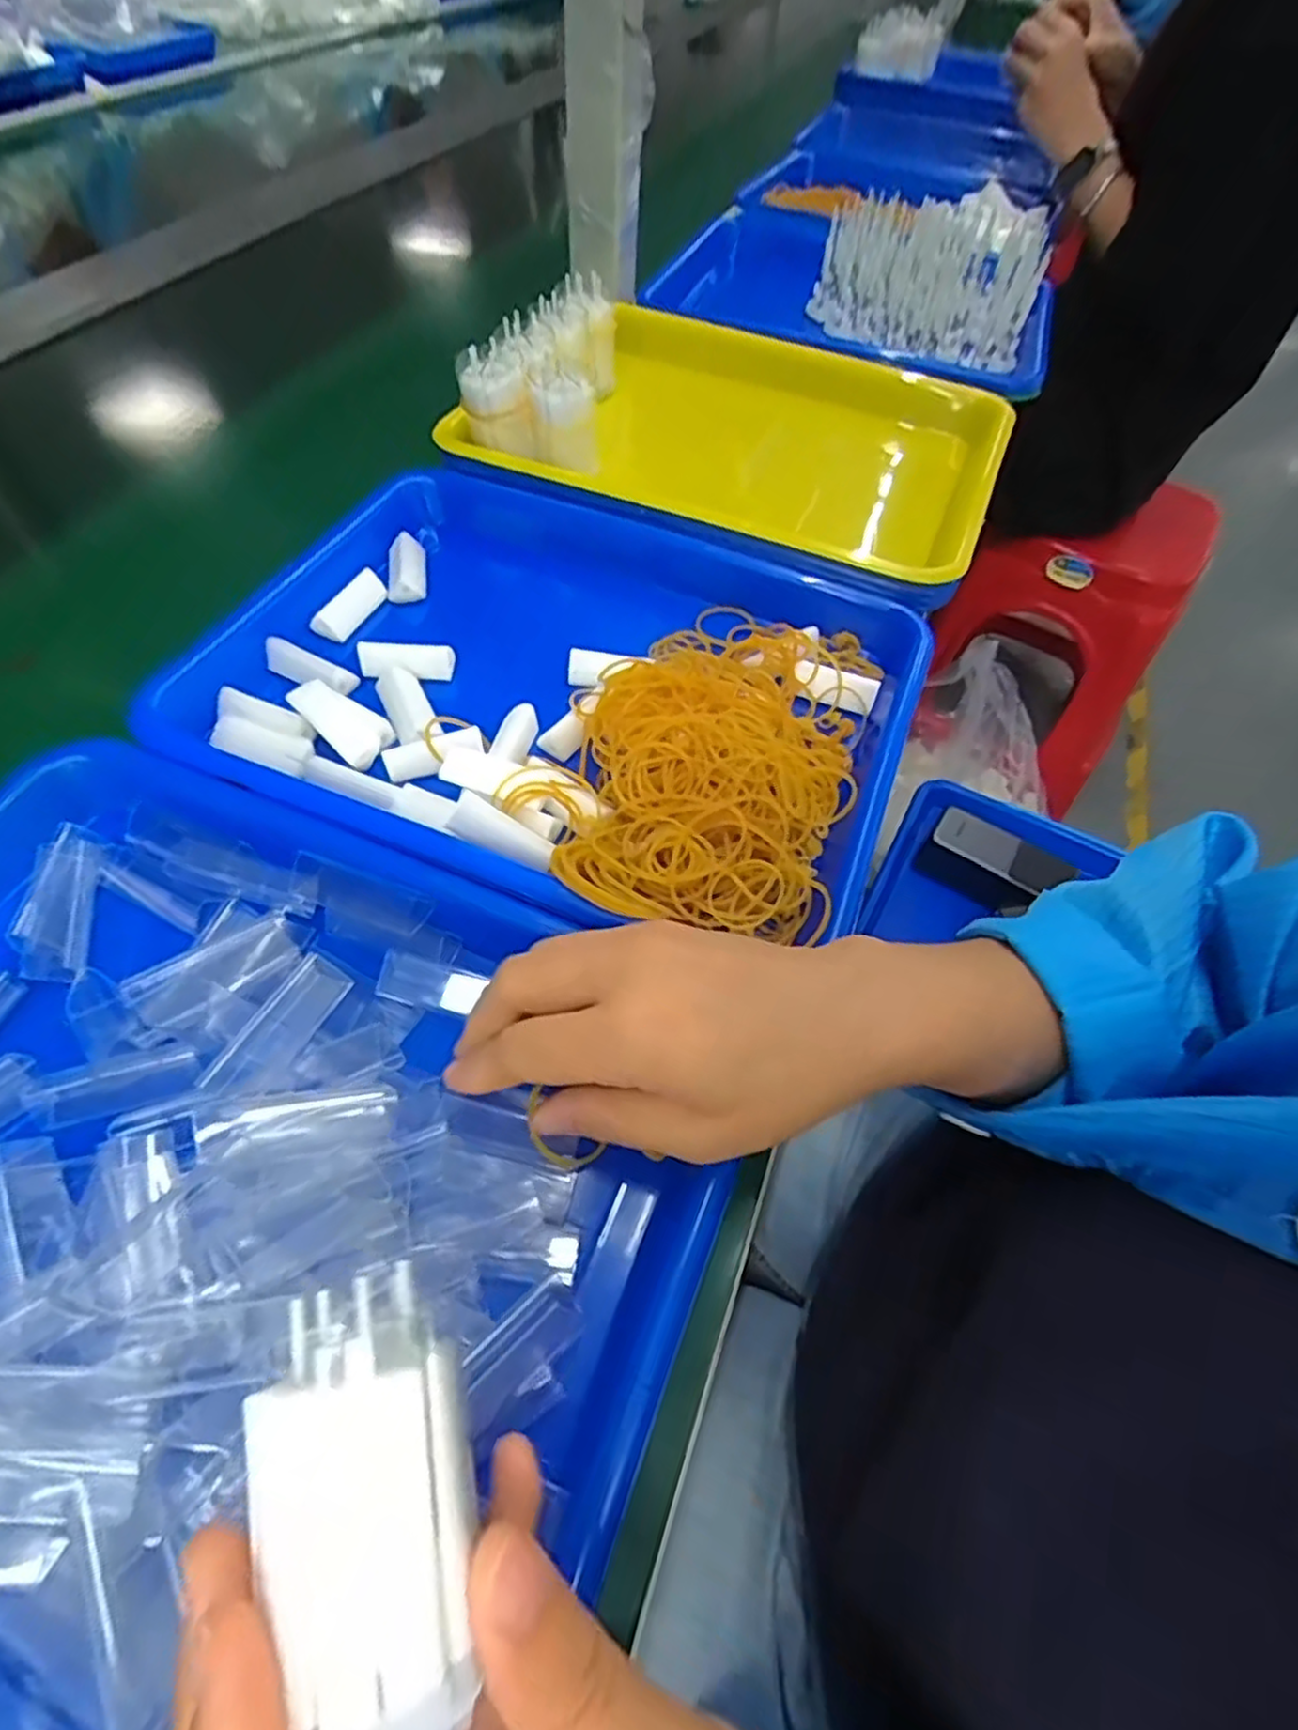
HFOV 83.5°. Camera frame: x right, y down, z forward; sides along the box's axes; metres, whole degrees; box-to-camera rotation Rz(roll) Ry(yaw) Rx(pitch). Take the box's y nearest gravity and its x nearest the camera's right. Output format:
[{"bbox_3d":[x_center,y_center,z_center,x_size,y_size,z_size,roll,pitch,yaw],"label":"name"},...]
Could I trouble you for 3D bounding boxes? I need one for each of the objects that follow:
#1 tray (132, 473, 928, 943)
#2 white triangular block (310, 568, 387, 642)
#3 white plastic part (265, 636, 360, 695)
[{"bbox_3d":[-0.044,-0.091,0.371,0.336,0.060,0.243,19,58,9],"label":"tray"},{"bbox_3d":[-0.165,-0.144,0.403,0.014,0.014,0.047,26,59,13],"label":"white triangular block"},{"bbox_3d":[-0.176,-0.103,0.375,0.049,0.014,0.013,20,58,10],"label":"white plastic part"}]

